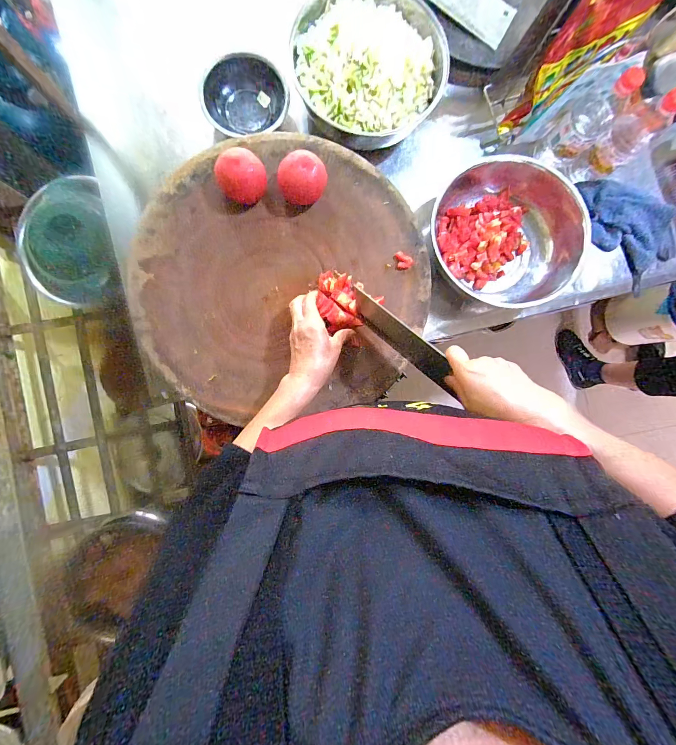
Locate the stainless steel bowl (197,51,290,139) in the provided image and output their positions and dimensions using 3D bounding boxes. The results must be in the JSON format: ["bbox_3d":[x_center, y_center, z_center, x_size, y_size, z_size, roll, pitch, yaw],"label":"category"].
[{"bbox_3d":[-0.161,-0.478,0.562,0.148,0.039,0.156,0,90,-4],"label":"stainless steel bowl"}]

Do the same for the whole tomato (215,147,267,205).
[{"bbox_3d":[-0.144,-0.294,0.485,0.061,0.052,0.073,45,87,-3],"label":"whole tomato"}]

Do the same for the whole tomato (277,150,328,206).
[{"bbox_3d":[-0.053,-0.294,0.495,0.075,0.066,0.062,-6,91,-4],"label":"whole tomato"}]

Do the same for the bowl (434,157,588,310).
[{"bbox_3d":[0.292,-0.236,0.569,0.255,0.078,0.252,0,90,-4],"label":"bowl"}]

